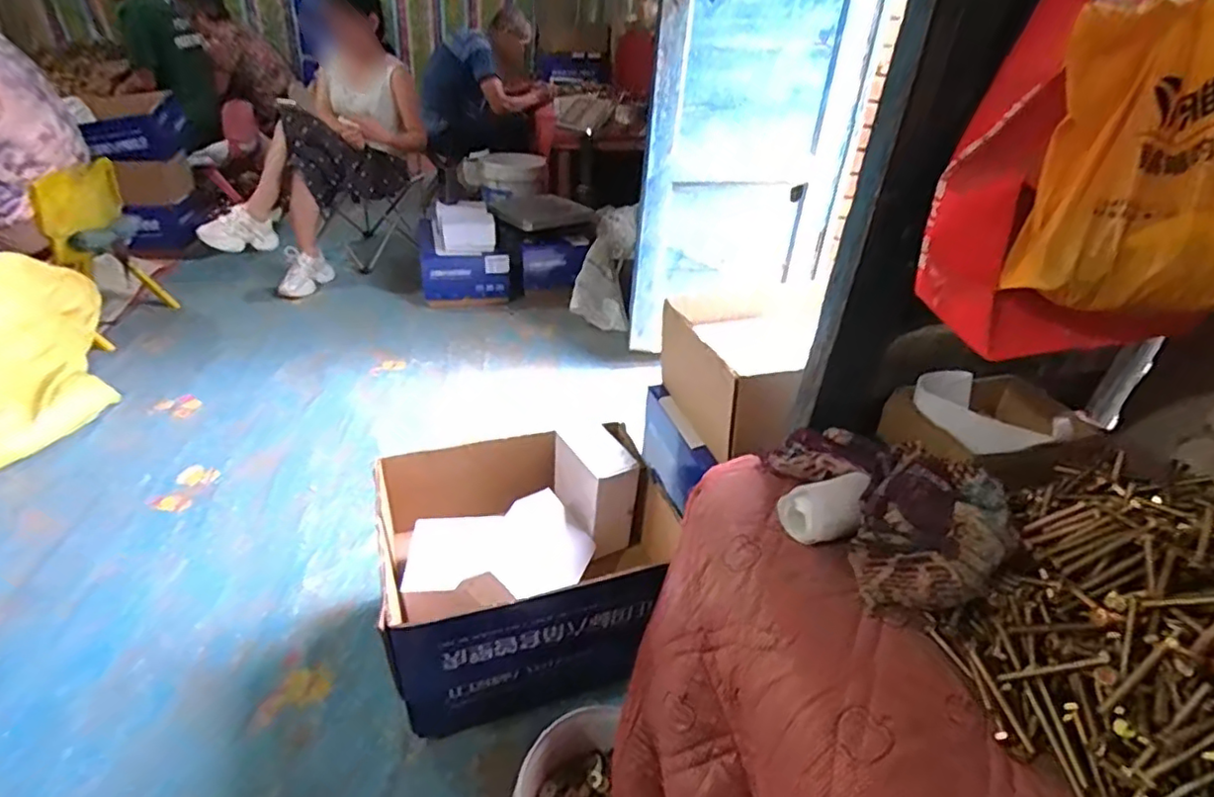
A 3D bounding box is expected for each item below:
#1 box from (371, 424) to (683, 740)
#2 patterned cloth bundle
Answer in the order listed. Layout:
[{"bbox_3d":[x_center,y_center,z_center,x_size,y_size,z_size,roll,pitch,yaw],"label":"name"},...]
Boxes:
[{"bbox_3d":[-0.120,0.273,0.938,0.391,0.310,0.311,-6,33,-16],"label":"box"},{"bbox_3d":[0.275,0.095,0.611,0.128,0.091,0.252,-6,33,-17],"label":"patterned cloth bundle"}]

